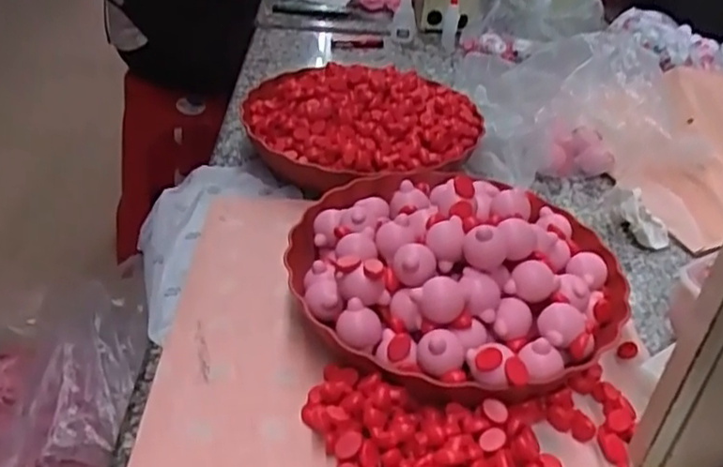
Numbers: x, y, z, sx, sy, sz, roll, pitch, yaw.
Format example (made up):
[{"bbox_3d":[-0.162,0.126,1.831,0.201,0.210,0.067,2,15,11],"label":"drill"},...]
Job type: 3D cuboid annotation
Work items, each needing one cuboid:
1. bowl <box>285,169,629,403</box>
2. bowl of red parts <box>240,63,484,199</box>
[{"bbox_3d":[0.066,0.015,0.486,0.230,0.073,0.225,3,35,-2],"label":"bowl"},{"bbox_3d":[-0.001,-0.121,0.684,0.216,0.074,0.207,3,35,-2],"label":"bowl of red parts"}]

